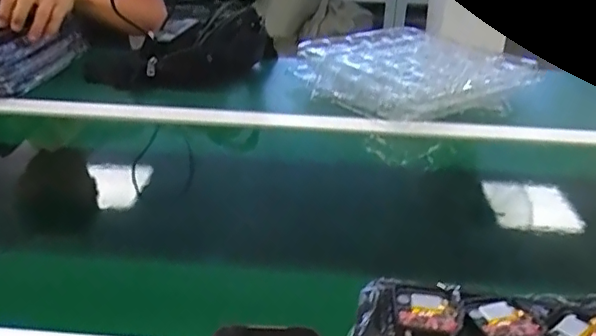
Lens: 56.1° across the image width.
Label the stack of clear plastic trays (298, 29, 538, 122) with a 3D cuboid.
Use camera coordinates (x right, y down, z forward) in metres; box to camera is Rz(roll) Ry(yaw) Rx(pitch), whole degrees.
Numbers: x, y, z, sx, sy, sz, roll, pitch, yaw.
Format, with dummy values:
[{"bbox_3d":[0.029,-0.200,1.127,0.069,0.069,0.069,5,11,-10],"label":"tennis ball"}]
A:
[{"bbox_3d":[0.182,-0.155,0.901,0.298,0.058,0.298,-22,35,-37],"label":"stack of clear plastic trays"}]

